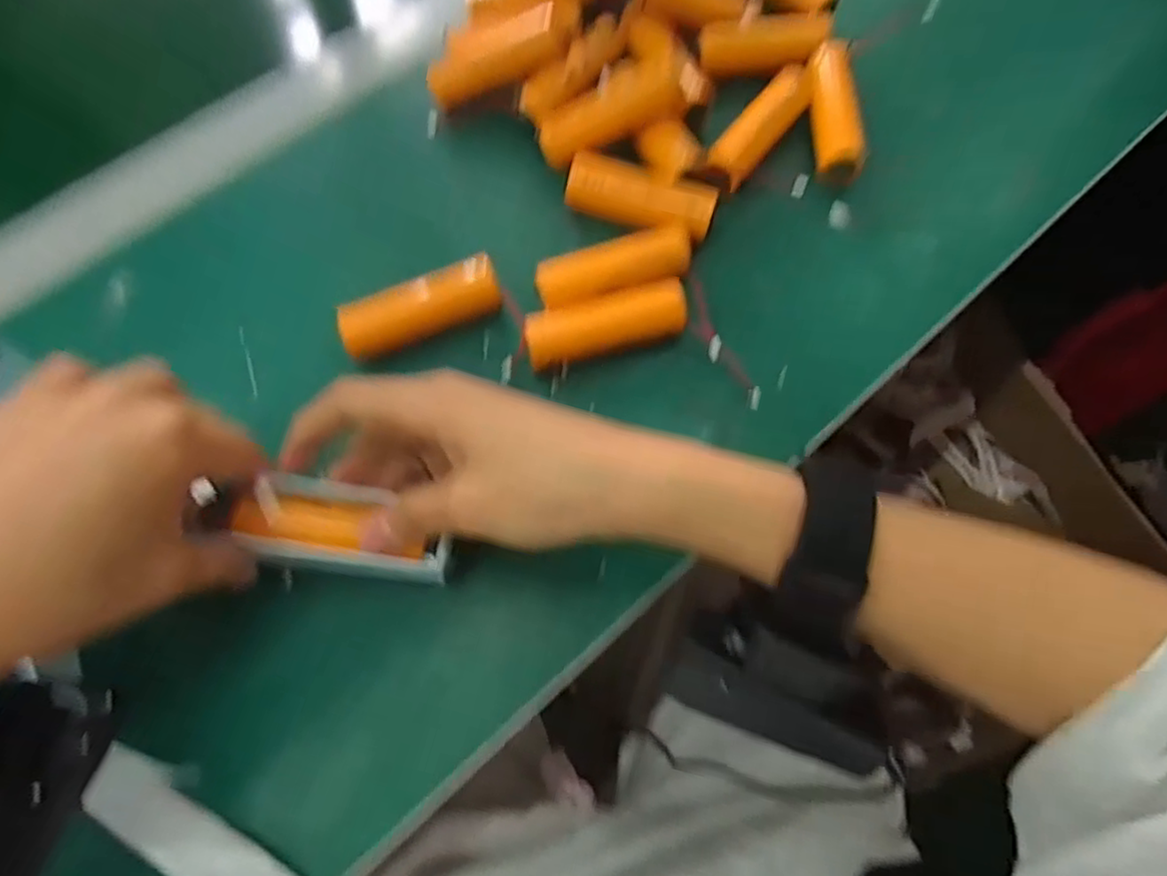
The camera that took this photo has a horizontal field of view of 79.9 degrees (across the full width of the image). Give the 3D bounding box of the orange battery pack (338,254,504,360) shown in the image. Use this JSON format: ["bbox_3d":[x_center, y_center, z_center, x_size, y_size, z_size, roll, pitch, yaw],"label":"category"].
[{"bbox_3d":[-0.071,-0.056,0.311,0.071,0.022,0.020,-25,71,-11],"label":"orange battery pack"}]

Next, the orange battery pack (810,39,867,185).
[{"bbox_3d":[0.130,-0.168,0.359,0.022,0.016,0.080,2,68,0],"label":"orange battery pack"}]

